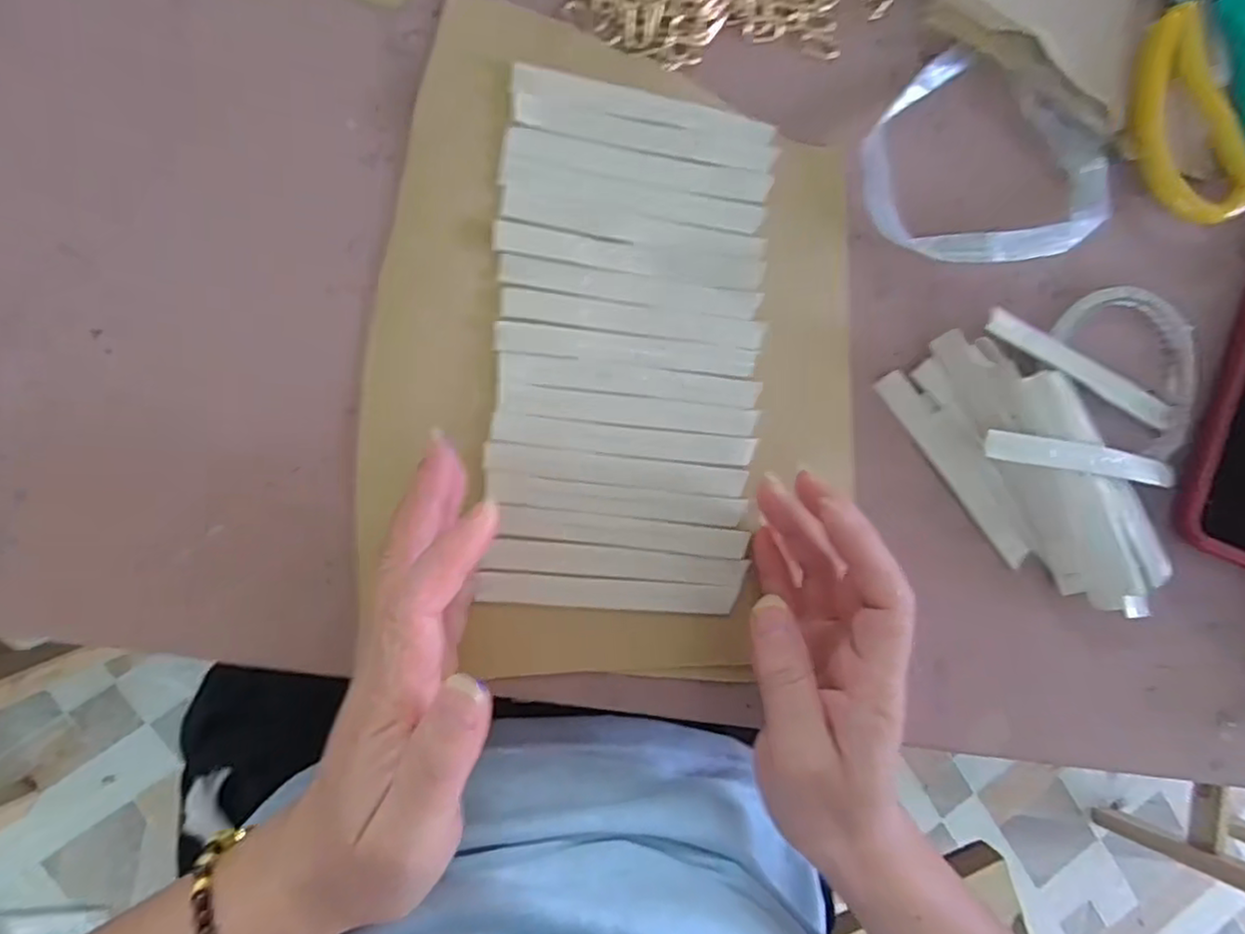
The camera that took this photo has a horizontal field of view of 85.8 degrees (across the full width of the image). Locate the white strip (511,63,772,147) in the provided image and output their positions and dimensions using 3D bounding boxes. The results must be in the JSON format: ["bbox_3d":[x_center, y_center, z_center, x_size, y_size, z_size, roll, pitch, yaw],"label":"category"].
[{"bbox_3d":[0.011,-0.158,0.294,0.116,0.005,0.013,7,90,-10],"label":"white strip"}]

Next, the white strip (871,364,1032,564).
[{"bbox_3d":[0.162,-0.001,0.320,0.019,0.009,0.110,-39,97,-7],"label":"white strip"}]

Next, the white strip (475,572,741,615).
[{"bbox_3d":[-0.005,0.056,0.294,0.113,0.009,0.015,5,90,-10],"label":"white strip"}]

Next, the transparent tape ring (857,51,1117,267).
[{"bbox_3d":[0.173,-0.146,0.316,0.125,0.013,0.098,0,91,-10],"label":"transparent tape ring"}]

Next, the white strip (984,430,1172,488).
[{"bbox_3d":[0.218,-0.004,0.315,0.108,0.006,0.015,7,79,-14],"label":"white strip"}]

